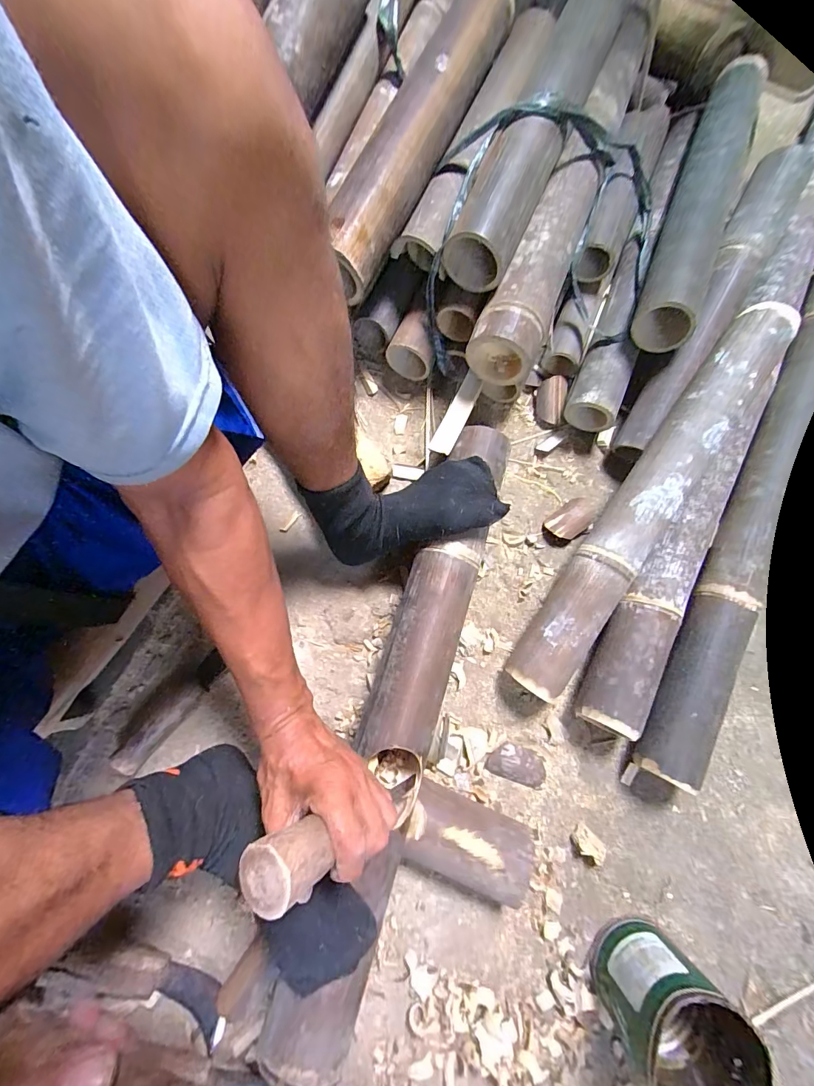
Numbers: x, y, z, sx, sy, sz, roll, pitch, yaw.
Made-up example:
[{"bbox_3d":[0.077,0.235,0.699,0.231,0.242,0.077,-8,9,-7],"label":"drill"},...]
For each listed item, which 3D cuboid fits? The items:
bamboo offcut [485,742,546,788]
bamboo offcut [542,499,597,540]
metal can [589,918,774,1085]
[{"bbox_3d":[0.134,0.271,0.503,0.068,0.012,0.040,18,77,7],"label":"bamboo offcut"},{"bbox_3d":[0.229,-0.032,0.570,0.067,0.022,0.041,-36,77,-7],"label":"bamboo offcut"},{"bbox_3d":[0.254,0.456,0.395,0.099,0.121,0.107,0,73,1],"label":"metal can"}]

